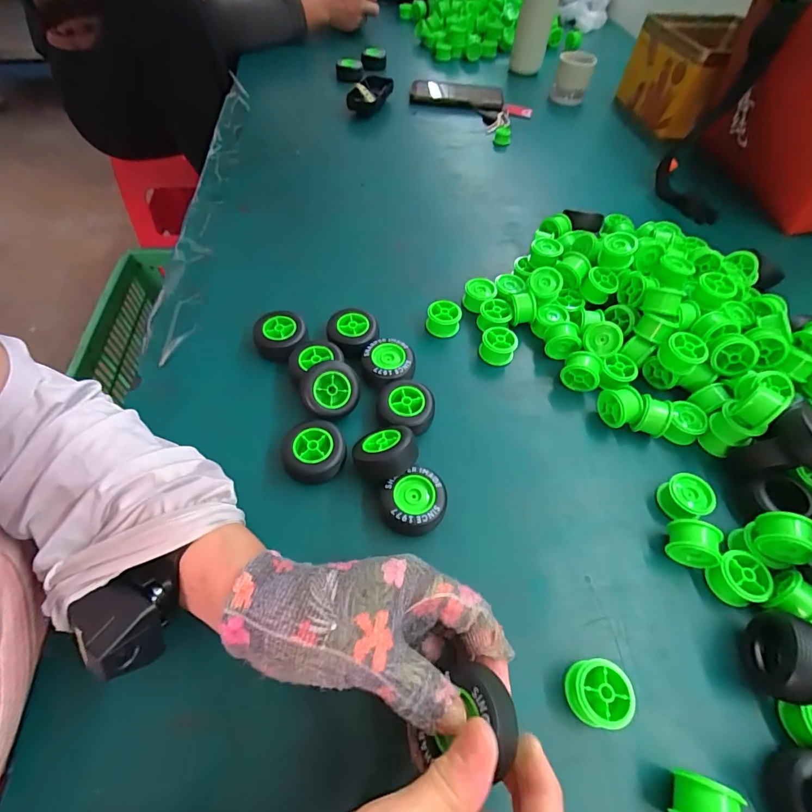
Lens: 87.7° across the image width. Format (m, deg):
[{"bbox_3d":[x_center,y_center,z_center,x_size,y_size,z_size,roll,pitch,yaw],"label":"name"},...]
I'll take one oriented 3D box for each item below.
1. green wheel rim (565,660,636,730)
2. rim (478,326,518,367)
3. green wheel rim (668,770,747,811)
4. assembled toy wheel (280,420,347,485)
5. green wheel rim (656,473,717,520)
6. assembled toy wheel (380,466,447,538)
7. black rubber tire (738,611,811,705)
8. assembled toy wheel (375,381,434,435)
[{"bbox_3d":[0.117,0.176,0.258,0.034,0.026,0.033,1,54,-2],"label":"green wheel rim"},{"bbox_3d":[0.091,-0.057,0.420,0.034,0.031,0.029,18,56,10],"label":"rim"},{"bbox_3d":[0.157,0.214,0.228,0.028,0.035,0.024,17,55,9],"label":"green wheel rim"},{"bbox_3d":[-0.075,0.038,0.341,0.051,0.028,0.043,-5,55,-7],"label":"assembled toy wheel"},{"bbox_3d":[0.221,0.073,0.335,0.029,0.027,0.033,-26,58,-18],"label":"green wheel rim"},{"bbox_3d":[0.008,0.076,0.319,0.048,0.026,0.045,1,54,-2],"label":"assembled toy wheel"},{"bbox_3d":[0.235,0.158,0.265,0.024,0.044,0.046,22,56,12],"label":"black rubber tire"},{"bbox_3d":[0.000,0.004,0.373,0.047,0.033,0.046,1,54,-2],"label":"assembled toy wheel"}]

